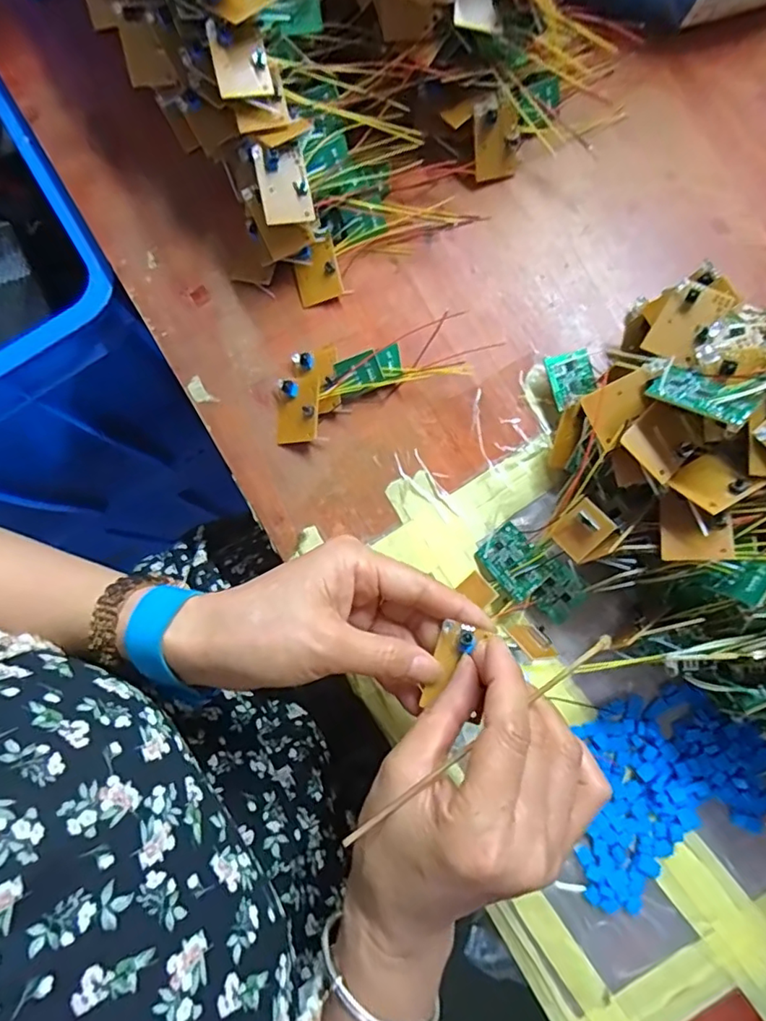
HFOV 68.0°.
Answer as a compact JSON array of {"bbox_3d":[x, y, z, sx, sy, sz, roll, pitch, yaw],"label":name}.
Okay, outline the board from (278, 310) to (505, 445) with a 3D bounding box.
[{"bbox_3d":[-0.004,-0.092,0.371,0.144,0.024,0.057,-17,79,0],"label":"board"}]

